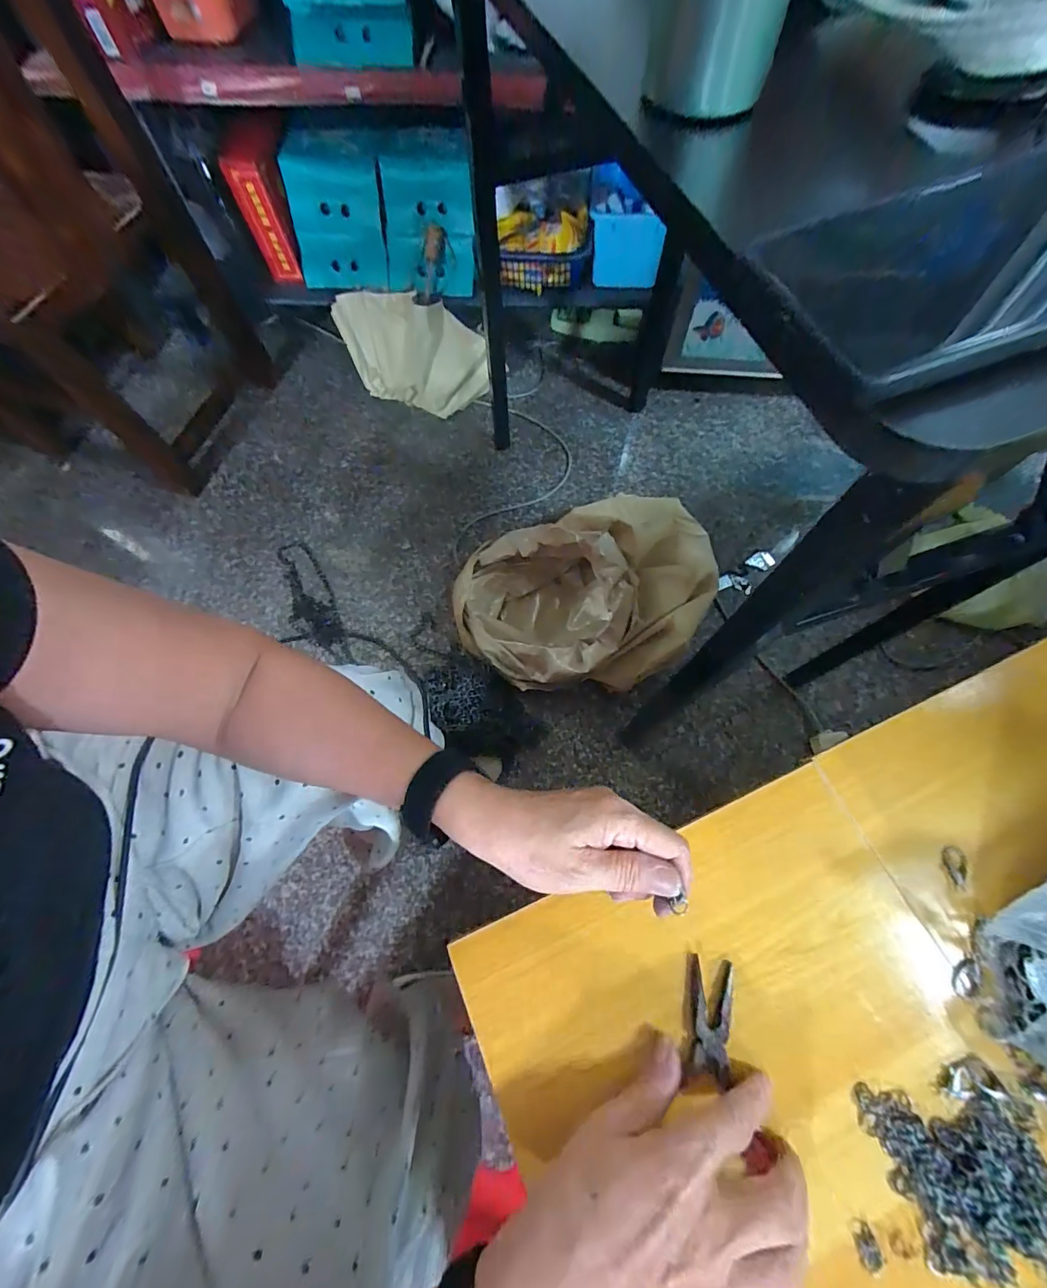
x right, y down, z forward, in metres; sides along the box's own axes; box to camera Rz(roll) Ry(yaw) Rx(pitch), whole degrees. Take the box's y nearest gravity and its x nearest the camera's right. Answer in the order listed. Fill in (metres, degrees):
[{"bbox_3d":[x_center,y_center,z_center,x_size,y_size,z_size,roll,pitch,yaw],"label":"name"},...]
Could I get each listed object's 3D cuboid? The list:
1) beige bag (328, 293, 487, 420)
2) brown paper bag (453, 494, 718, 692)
[{"bbox_3d":[-0.270,-0.658,1.055,0.366,0.228,0.106,15,70,8],"label":"beige bag"},{"bbox_3d":[0.108,-0.086,0.873,0.469,0.184,0.351,-12,68,-3],"label":"brown paper bag"}]

